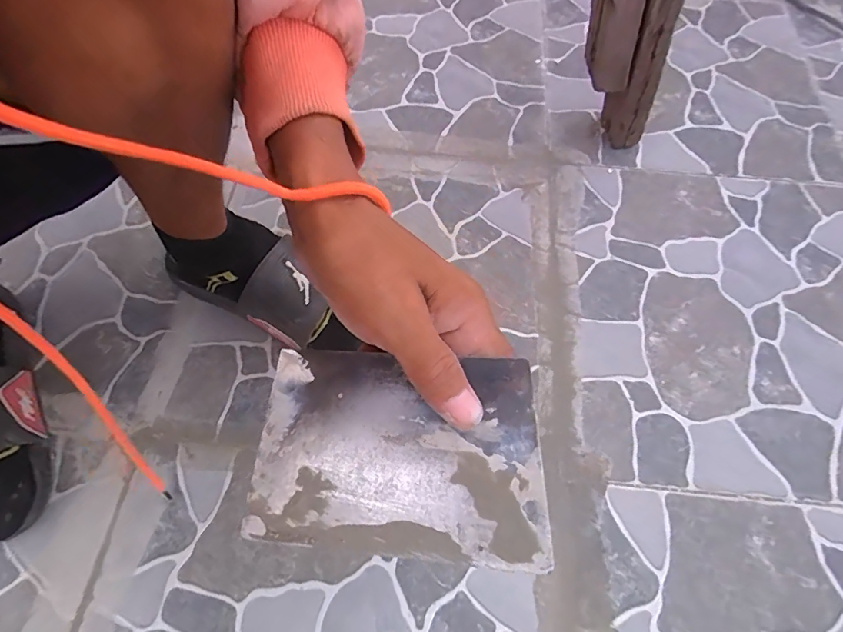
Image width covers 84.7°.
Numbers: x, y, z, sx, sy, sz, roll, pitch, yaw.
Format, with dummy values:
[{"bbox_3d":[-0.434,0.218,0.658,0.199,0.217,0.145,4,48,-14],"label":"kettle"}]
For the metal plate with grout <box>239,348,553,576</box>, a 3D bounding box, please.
[{"bbox_3d":[-0.012,0.063,0.213,0.132,0.004,0.088,3,83,8],"label":"metal plate with grout"}]

